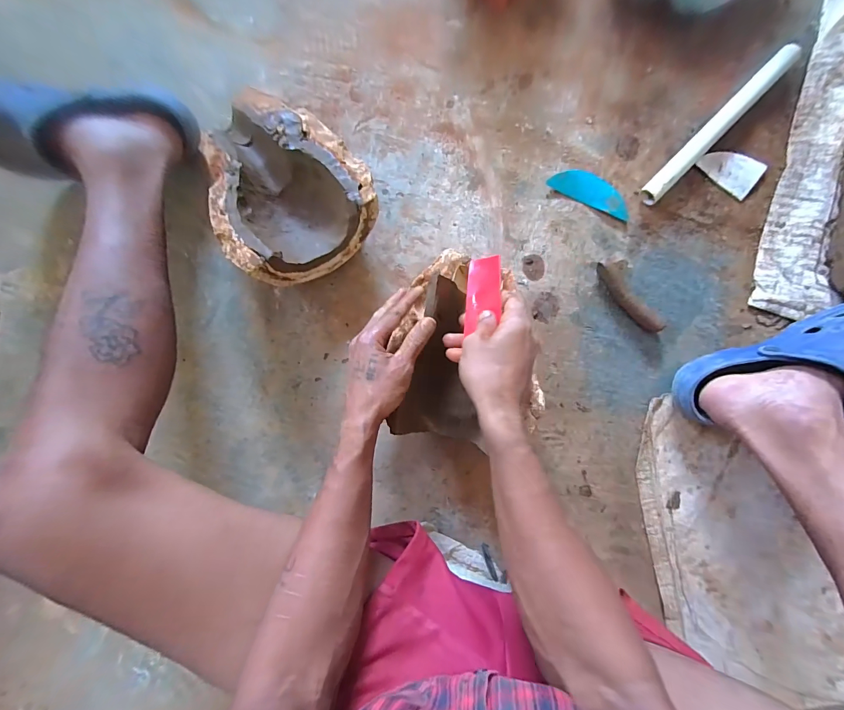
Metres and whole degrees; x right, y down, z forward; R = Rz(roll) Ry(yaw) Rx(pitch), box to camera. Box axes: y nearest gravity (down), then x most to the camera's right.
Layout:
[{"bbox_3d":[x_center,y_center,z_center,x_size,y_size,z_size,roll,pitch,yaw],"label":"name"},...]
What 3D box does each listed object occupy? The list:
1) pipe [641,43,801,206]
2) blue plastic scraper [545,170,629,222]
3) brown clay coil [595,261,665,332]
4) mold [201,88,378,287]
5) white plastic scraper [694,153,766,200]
[{"bbox_3d":[0.395,-0.304,0.498,0.026,0.026,0.260,45,91,2],"label":"pipe"},{"bbox_3d":[0.235,-0.226,0.512,0.116,0.007,0.039,27,91,2],"label":"blue plastic scraper"},{"bbox_3d":[0.276,-0.074,0.502,0.020,0.024,0.115,-41,88,1],"label":"brown clay coil"},{"bbox_3d":[-0.178,-0.214,0.473,0.176,0.109,0.224,-36,89,1],"label":"mold"},{"bbox_3d":[0.422,-0.254,0.510,0.076,0.009,0.056,38,85,10],"label":"white plastic scraper"}]

